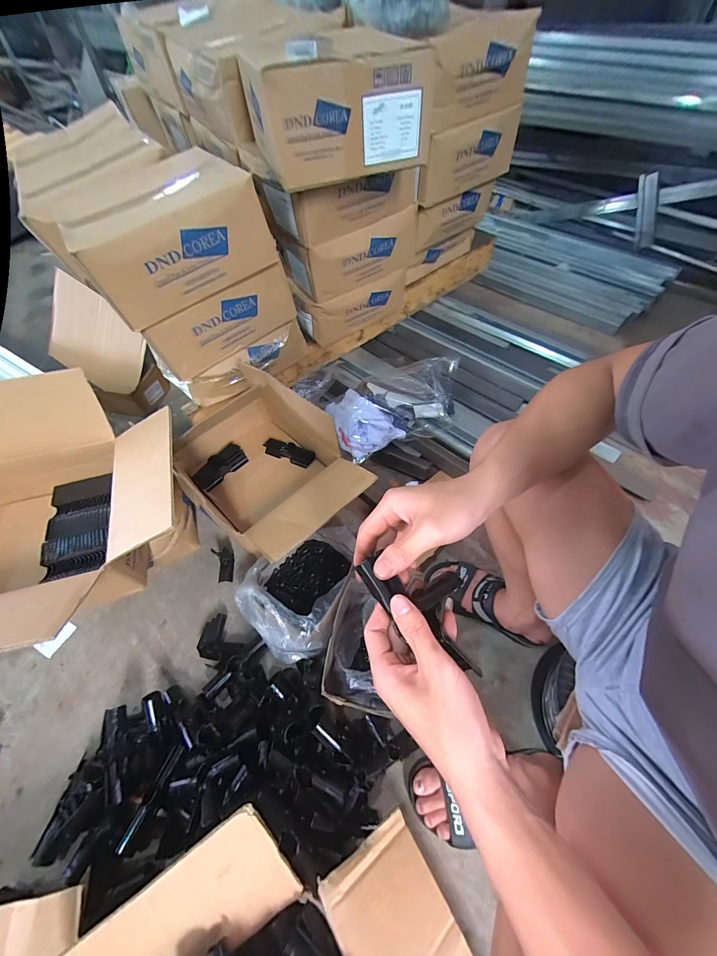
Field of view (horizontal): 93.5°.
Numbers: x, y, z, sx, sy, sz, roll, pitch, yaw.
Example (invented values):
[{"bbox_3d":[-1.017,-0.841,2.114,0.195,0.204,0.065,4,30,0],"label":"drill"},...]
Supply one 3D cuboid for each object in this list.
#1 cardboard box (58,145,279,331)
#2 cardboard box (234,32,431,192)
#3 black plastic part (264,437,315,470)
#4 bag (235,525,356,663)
[{"bbox_3d":[-0.357,-0.463,0.633,0.308,0.154,0.279,-30,60,-16],"label":"cardboard box"},{"bbox_3d":[-0.058,-0.673,0.608,0.273,0.154,0.293,-17,58,-9],"label":"cardboard box"},{"bbox_3d":[-0.181,-0.067,0.878,0.136,0.033,0.047,17,59,13],"label":"black plastic part"},{"bbox_3d":[-0.122,0.209,0.693,0.194,0.101,0.274,17,59,13],"label":"bag"}]

